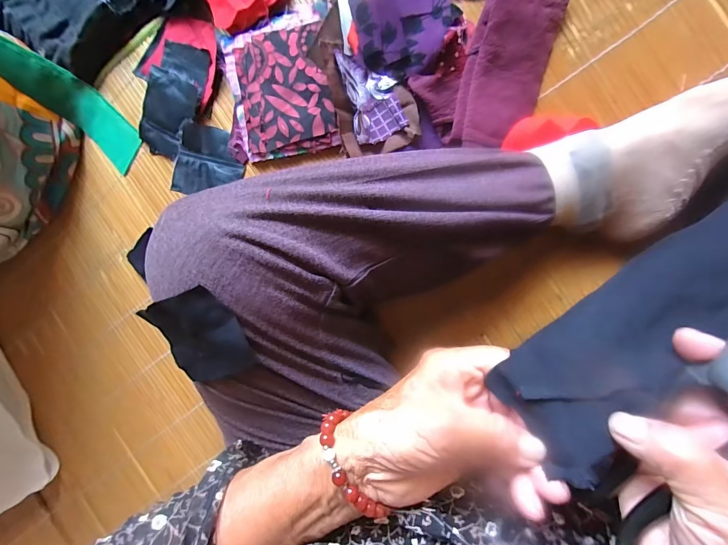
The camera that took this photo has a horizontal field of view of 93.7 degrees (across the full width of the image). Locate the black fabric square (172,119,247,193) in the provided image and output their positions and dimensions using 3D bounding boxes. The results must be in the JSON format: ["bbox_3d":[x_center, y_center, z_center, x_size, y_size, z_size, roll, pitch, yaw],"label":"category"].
[{"bbox_3d":[-0.161,-0.114,0.359,0.066,0.009,0.073,18,96,-5],"label":"black fabric square"}]

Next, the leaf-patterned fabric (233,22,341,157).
[{"bbox_3d":[-0.076,-0.174,0.334,0.090,0.021,0.105,-8,90,10],"label":"leaf-patterned fabric"}]

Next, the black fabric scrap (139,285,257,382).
[{"bbox_3d":[-0.107,0.043,0.222,0.061,0.005,0.066,-17,115,17],"label":"black fabric scrap"}]

